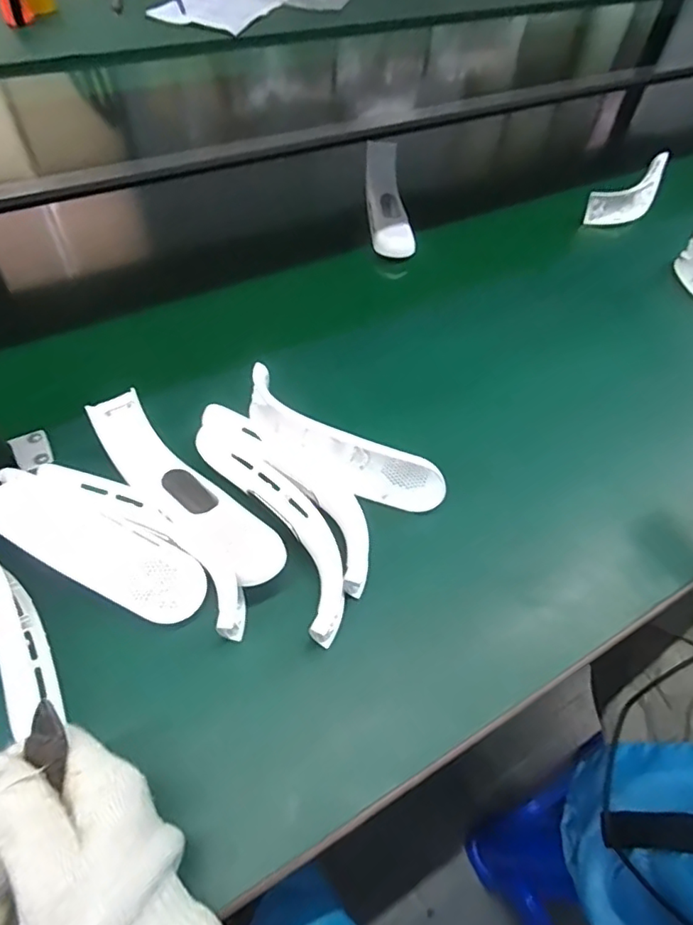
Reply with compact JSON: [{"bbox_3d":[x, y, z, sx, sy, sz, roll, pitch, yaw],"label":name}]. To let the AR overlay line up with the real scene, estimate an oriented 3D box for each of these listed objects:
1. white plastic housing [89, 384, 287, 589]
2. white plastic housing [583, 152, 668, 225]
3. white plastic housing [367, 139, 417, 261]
[{"bbox_3d":[-0.124,0.019,0.416,0.193,0.030,0.048,38,62,22],"label":"white plastic housing"},{"bbox_3d":[0.413,-0.385,0.788,0.190,0.043,0.051,-35,63,-23],"label":"white plastic housing"},{"bbox_3d":[0.053,-0.337,0.717,0.050,0.056,0.183,-2,55,-4],"label":"white plastic housing"}]

